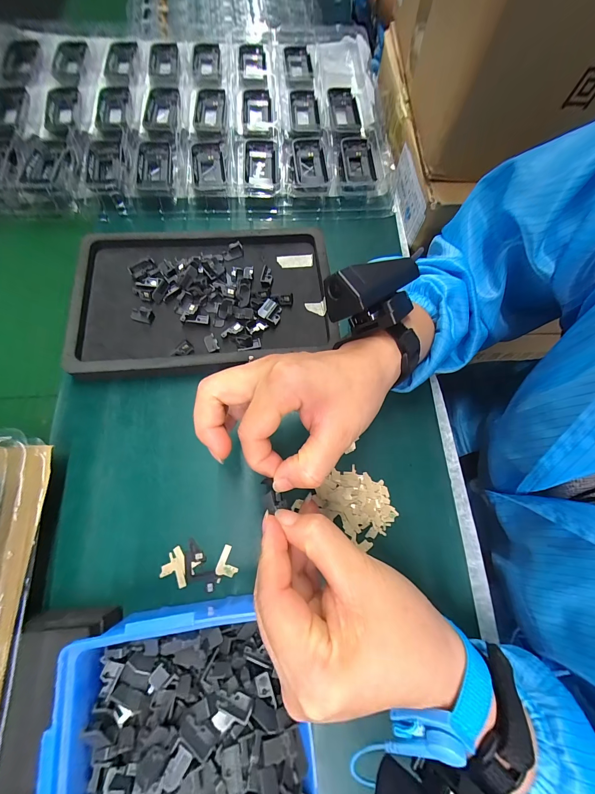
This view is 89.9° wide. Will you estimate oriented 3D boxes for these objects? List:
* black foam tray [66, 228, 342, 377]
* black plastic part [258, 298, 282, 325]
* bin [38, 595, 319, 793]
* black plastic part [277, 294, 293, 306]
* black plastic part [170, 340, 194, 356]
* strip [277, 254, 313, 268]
[{"bbox_3d":[-0.089,-0.095,0.294,0.241,0.030,0.150,-6,71,-3],"label":"black foam tray"},{"bbox_3d":[-0.026,-0.084,0.292,0.020,0.006,0.022,25,73,8],"label":"black plastic part"},{"bbox_3d":[-0.059,0.196,0.180,0.133,0.066,0.123,-4,71,-2],"label":"bin"},{"bbox_3d":[-0.012,-0.097,0.298,0.015,0.009,0.009,2,71,0],"label":"black plastic part"},{"bbox_3d":[-0.106,-0.042,0.274,0.020,0.006,0.011,-42,77,-13],"label":"black plastic part"},{"bbox_3d":[-0.003,-0.147,0.322,0.038,0.004,0.014,-6,90,-6],"label":"strip"}]

